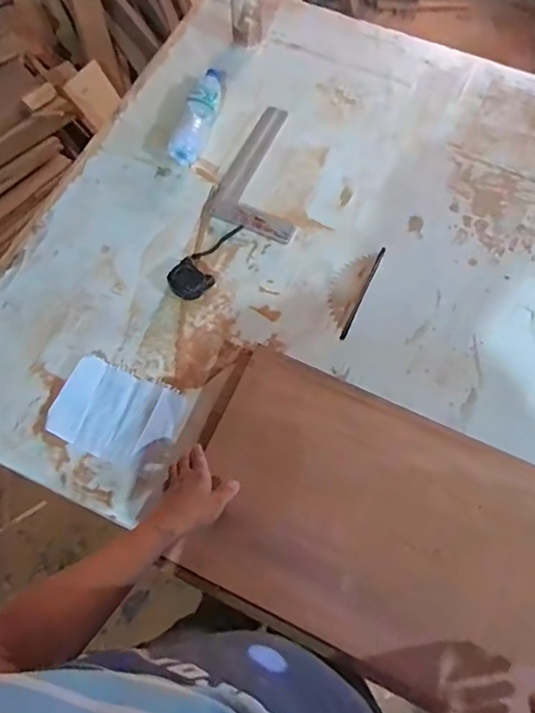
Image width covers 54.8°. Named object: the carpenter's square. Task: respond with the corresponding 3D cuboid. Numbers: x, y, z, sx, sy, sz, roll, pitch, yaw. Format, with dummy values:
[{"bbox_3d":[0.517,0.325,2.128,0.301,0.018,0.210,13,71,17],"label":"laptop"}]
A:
[{"bbox_3d":[0.017,-0.378,1.052,0.179,0.019,0.310,23,69,9],"label":"carpenter's square"}]

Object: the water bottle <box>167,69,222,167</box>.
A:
[{"bbox_3d":[-0.138,-0.516,1.088,0.062,0.059,0.265,16,69,7],"label":"water bottle"}]

